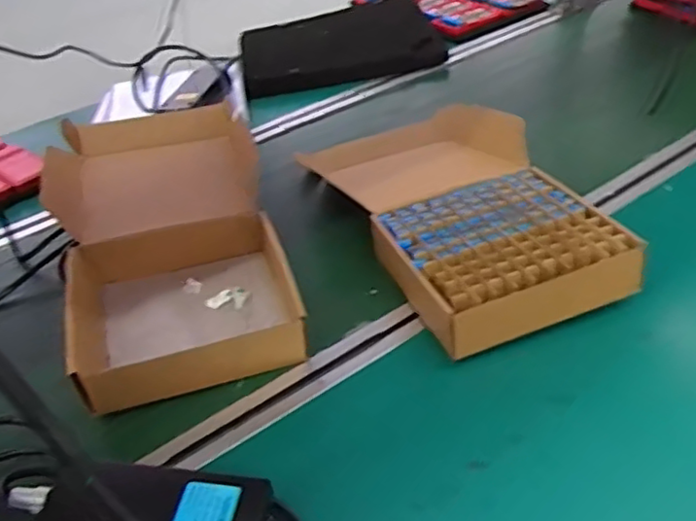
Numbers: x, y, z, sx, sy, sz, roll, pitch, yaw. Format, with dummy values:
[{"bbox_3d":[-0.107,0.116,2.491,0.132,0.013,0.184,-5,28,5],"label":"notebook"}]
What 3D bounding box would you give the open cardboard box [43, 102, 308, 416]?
[{"bbox_3d":[-0.203,-0.041,0.727,0.234,0.089,0.439,-15,39,-10],"label":"open cardboard box"}]

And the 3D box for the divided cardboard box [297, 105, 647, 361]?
[{"bbox_3d":[0.111,-0.074,0.739,0.216,0.070,0.422,-16,40,-12],"label":"divided cardboard box"}]

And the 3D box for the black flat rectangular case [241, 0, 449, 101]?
[{"bbox_3d":[-0.021,-0.381,1.145,0.339,0.034,0.292,-11,39,-6],"label":"black flat rectangular case"}]

